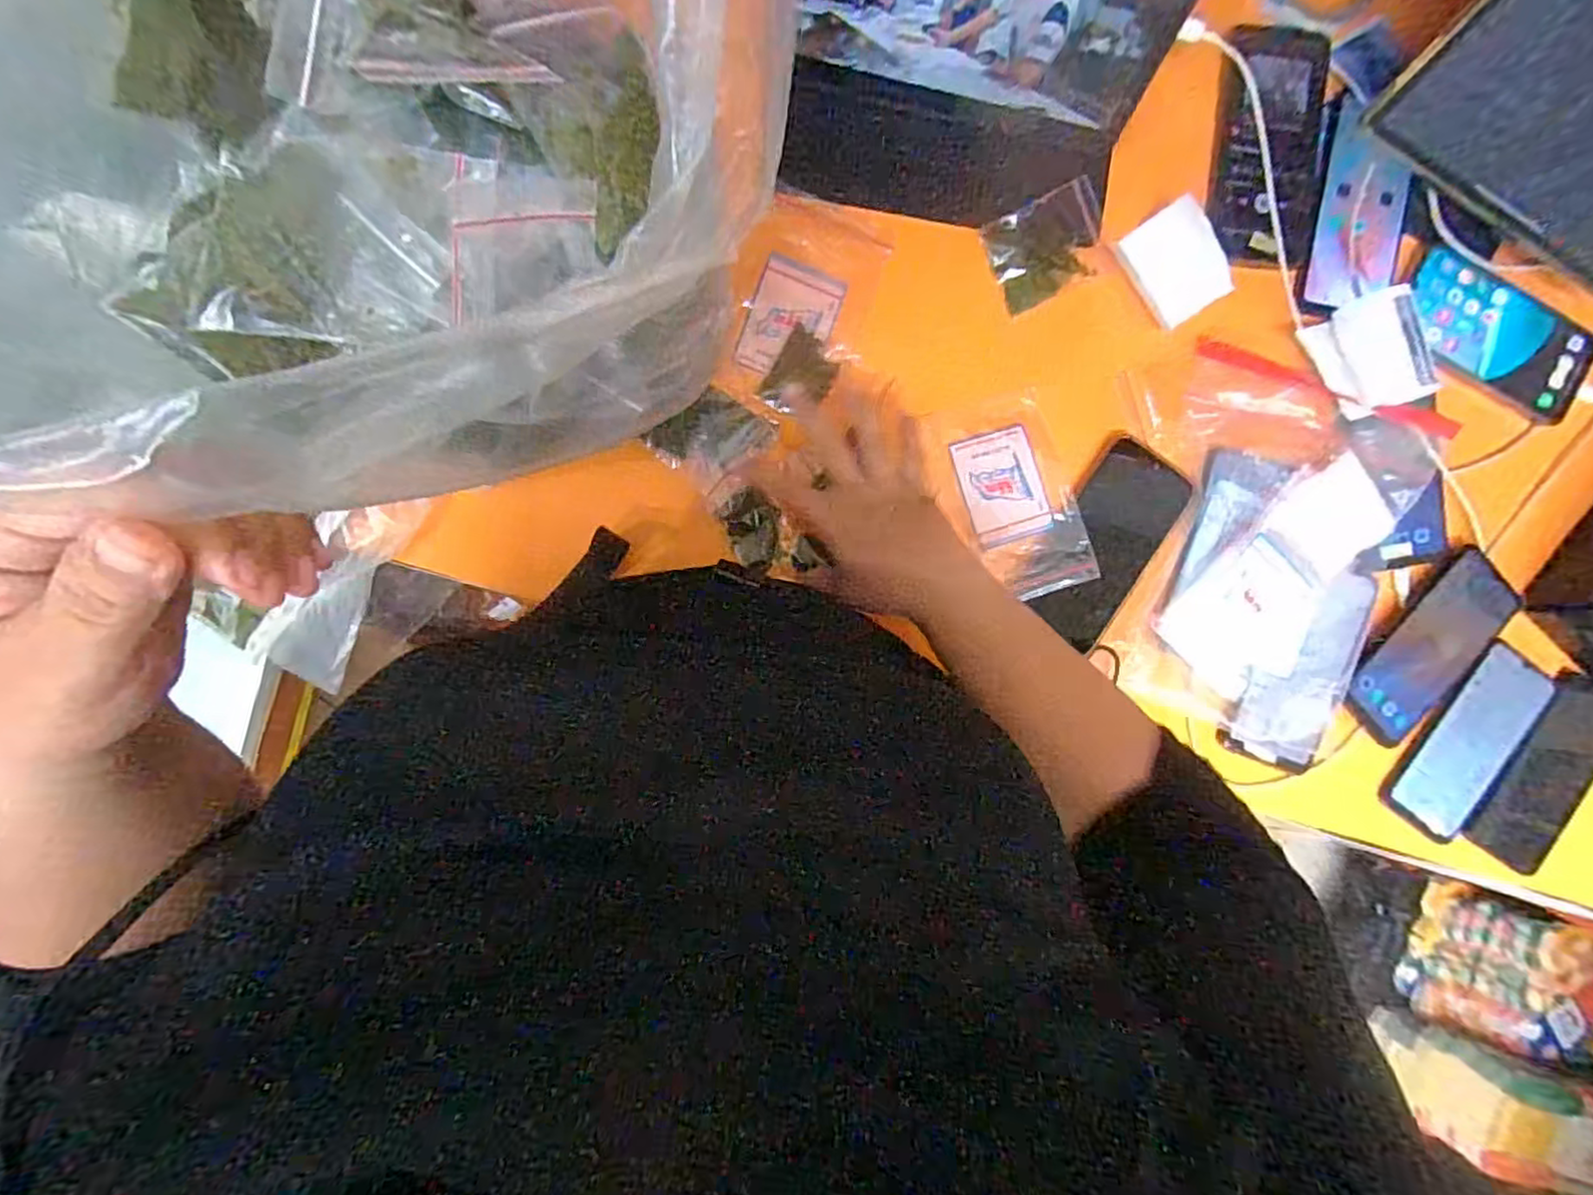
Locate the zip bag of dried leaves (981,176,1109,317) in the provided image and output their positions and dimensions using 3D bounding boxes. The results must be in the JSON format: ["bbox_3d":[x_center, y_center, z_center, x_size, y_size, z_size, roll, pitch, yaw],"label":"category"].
[{"bbox_3d":[0.190,-0.265,0.521,0.087,0.016,0.067,-26,95,-2],"label":"zip bag of dried leaves"}]

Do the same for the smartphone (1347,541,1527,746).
[{"bbox_3d":[0.513,0.043,0.553,0.076,0.012,0.167,42,90,-5],"label":"smartphone"}]

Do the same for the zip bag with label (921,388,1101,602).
[{"bbox_3d":[0.162,-0.077,0.525,0.097,0.009,0.154,-18,86,-2],"label":"zip bag with label"}]

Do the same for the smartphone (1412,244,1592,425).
[{"bbox_3d":[0.556,-0.207,0.547,0.166,0.008,0.085,27,91,-5],"label":"smartphone"}]

